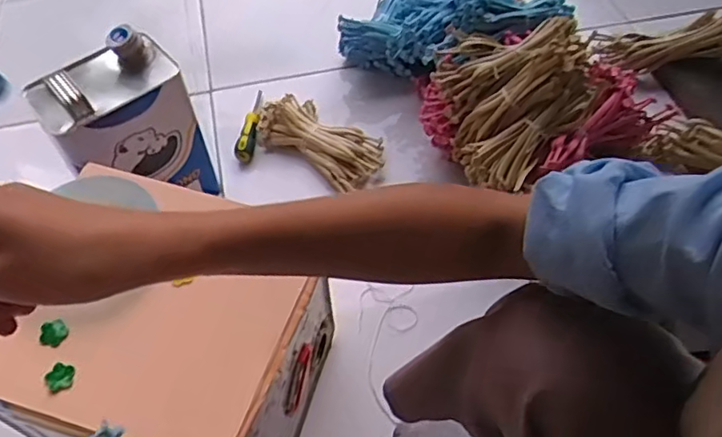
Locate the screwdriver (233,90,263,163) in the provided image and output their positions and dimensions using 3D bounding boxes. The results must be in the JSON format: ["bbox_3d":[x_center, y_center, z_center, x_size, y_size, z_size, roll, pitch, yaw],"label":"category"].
[{"bbox_3d":[-0.182,-0.150,0.972,0.037,0.029,0.138,2,54,3],"label":"screwdriver"}]

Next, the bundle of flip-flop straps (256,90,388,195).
[{"bbox_3d":[-0.063,-0.124,0.941,0.216,0.047,0.106,33,61,23],"label":"bundle of flip-flop straps"}]

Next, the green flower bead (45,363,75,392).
[{"bbox_3d":[-0.247,0.131,0.494,0.017,0.012,0.023,28,59,20],"label":"green flower bead"}]

